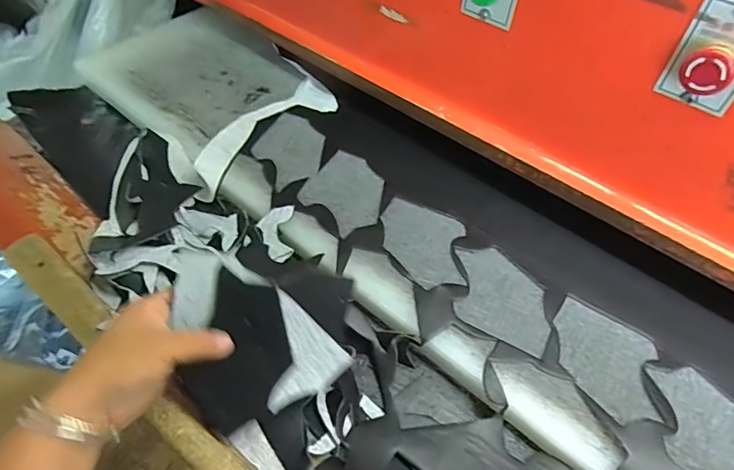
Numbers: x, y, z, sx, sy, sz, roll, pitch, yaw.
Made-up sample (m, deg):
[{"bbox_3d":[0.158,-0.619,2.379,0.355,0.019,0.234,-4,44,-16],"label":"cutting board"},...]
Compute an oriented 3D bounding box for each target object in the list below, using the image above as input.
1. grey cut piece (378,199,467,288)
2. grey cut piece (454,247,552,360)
[{"bbox_3d":[0.068,0.009,0.566,0.098,0.004,0.124,7,51,3],"label":"grey cut piece"},{"bbox_3d":[0.151,0.066,0.523,0.120,0.004,0.105,25,54,16],"label":"grey cut piece"}]

